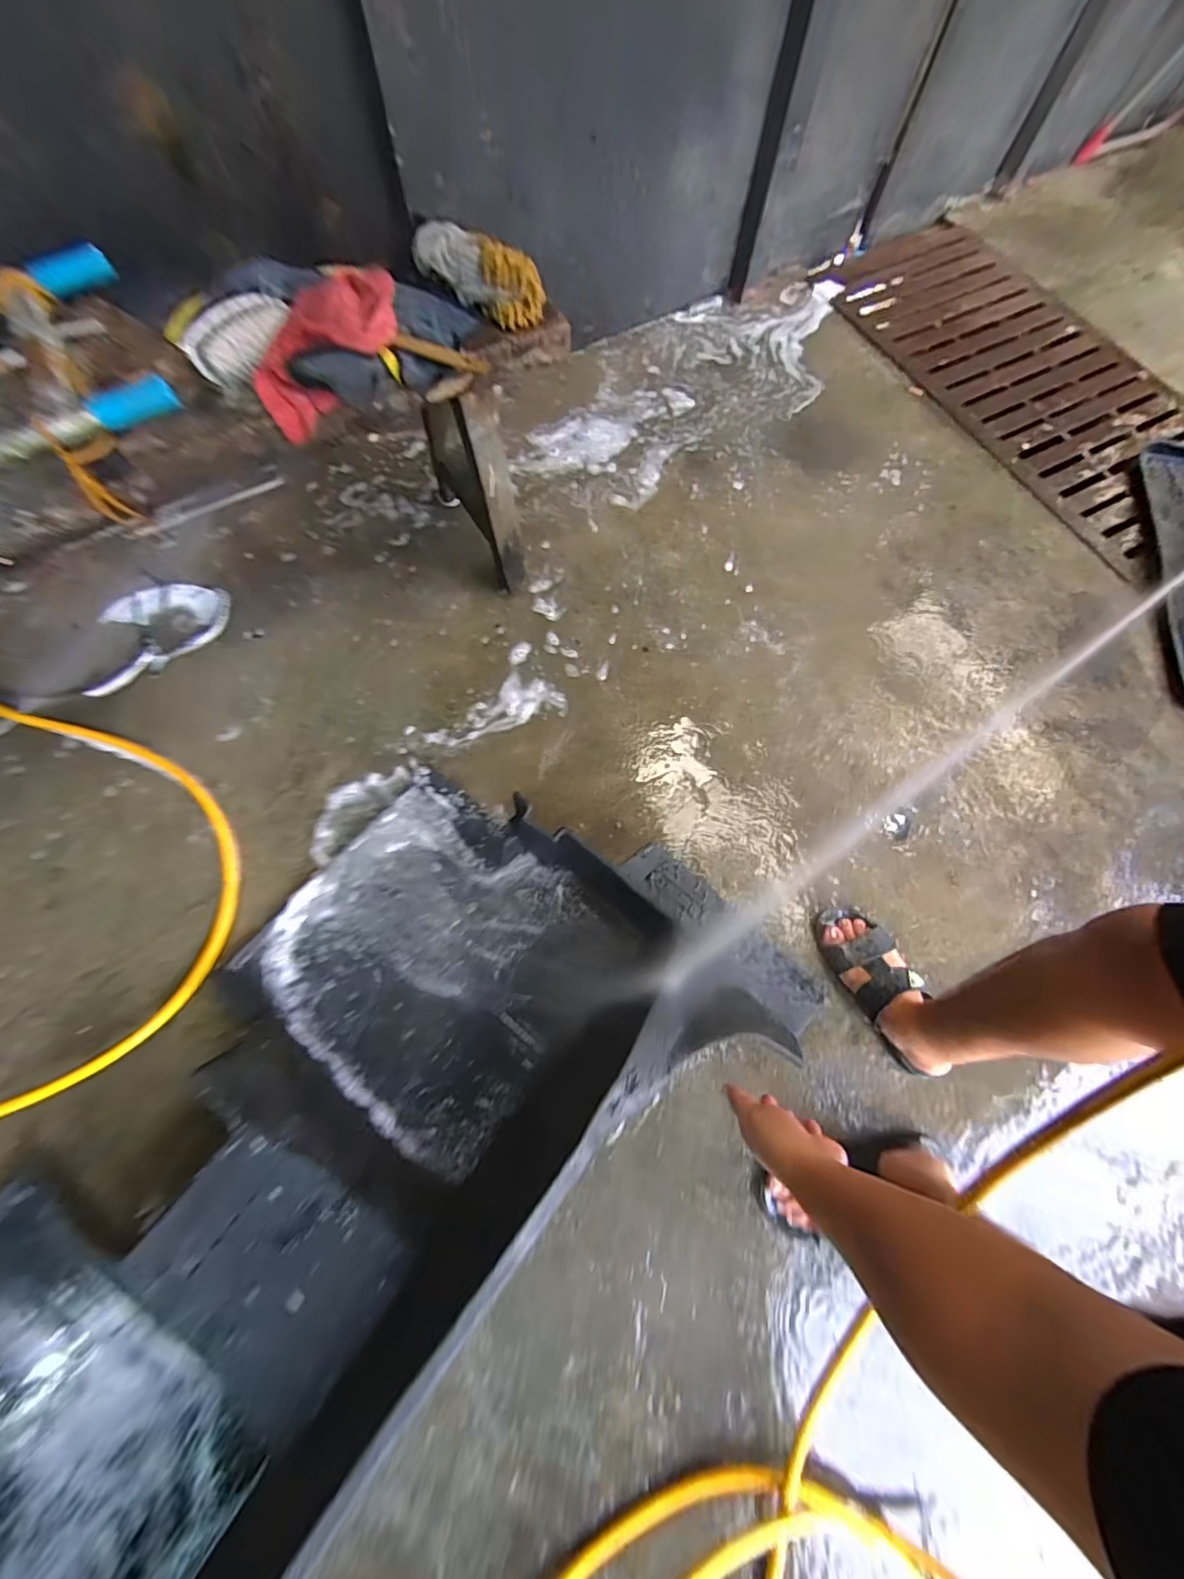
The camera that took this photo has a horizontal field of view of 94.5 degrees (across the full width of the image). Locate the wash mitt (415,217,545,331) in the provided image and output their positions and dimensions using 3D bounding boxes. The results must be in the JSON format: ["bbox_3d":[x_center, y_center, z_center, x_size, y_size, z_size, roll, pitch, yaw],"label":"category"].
[{"bbox_3d":[-0.159,-0.721,0.752,0.201,0.055,0.064,31,73,8],"label":"wash mitt"}]

